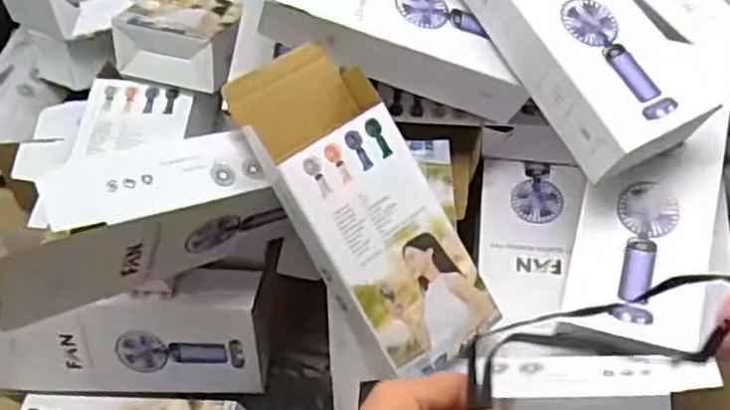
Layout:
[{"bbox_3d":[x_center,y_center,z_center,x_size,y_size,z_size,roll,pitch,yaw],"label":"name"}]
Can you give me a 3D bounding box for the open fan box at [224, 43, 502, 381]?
[{"bbox_3d":[-0.006,-0.001,0.537,0.097,0.070,0.246,-35,89,-20],"label":"open fan box"}]

